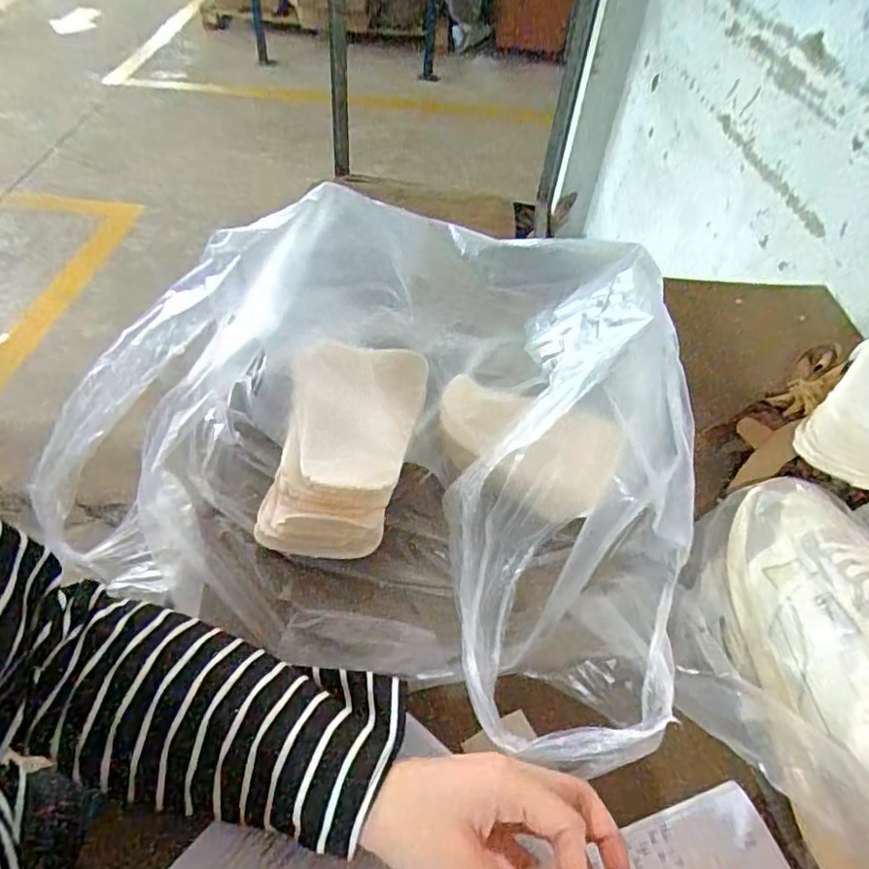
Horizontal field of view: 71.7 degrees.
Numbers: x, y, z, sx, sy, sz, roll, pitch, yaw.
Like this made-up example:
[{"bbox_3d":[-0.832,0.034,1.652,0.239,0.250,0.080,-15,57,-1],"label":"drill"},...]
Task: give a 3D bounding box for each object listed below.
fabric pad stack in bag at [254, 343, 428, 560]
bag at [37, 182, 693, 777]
[{"bbox_3d":[-0.074,0.006,0.499,0.116,0.080,0.172,7,47,1],"label":"fabric pad stack in bag"},{"bbox_3d":[-0.011,-0.047,0.500,0.457,0.176,0.444,20,48,13],"label":"bag"}]

